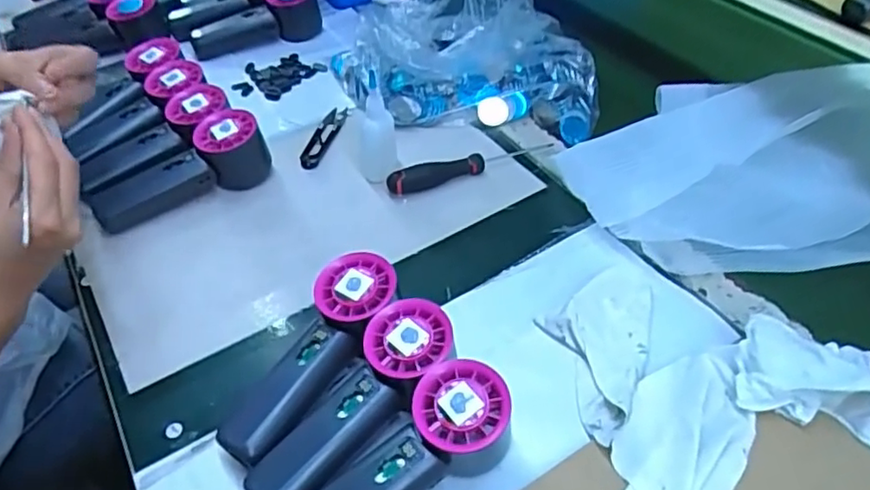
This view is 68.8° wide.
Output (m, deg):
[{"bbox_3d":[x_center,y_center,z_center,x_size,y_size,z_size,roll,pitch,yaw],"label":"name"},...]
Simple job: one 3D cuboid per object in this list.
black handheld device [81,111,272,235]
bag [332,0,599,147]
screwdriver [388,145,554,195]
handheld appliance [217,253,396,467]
[{"bbox_3d":[-0.229,-0.067,0.568,0.154,0.060,0.046,-22,49,-17],"label":"black handheld device"},{"bbox_3d":[0.025,-0.226,0.671,0.288,0.101,0.216,2,46,5],"label":"bag"},{"bbox_3d":[0.035,-0.076,0.586,0.160,0.022,0.018,-17,48,-13],"label":"screwdriver"},{"bbox_3d":[-0.077,0.077,0.424,0.055,0.056,0.153,18,50,20],"label":"handheld appliance"}]

